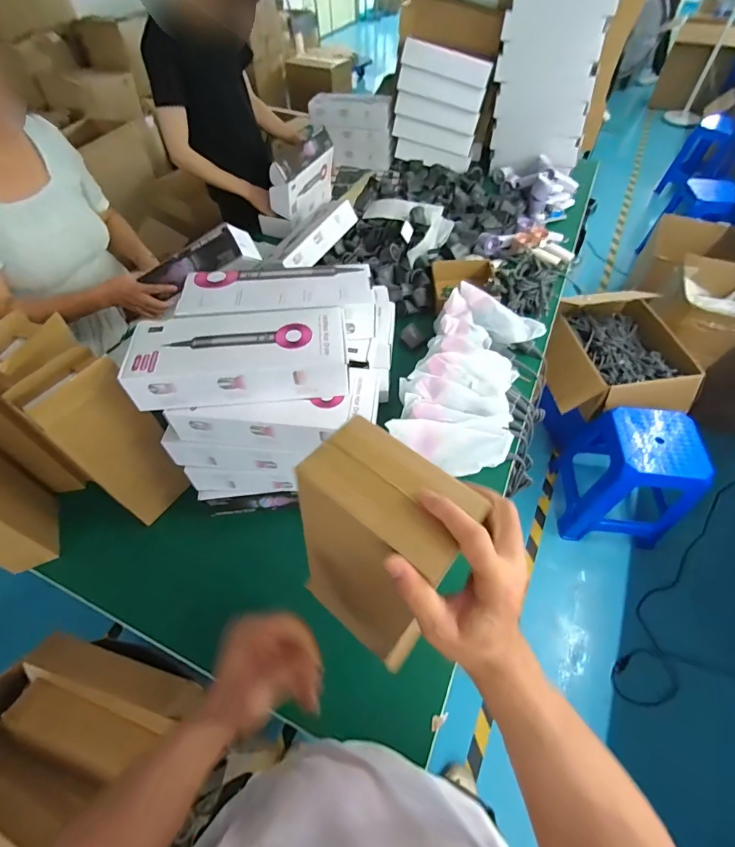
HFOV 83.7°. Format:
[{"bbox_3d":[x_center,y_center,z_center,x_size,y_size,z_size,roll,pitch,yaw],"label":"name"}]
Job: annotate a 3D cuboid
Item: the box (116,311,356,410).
[{"bbox_3d":[-0.213,-0.115,0.702,0.356,0.073,0.157,-7,54,-4],"label":"box"}]

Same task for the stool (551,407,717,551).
[{"bbox_3d":[0.984,0.202,1.558,0.359,0.475,0.364,8,55,7],"label":"stool"}]

